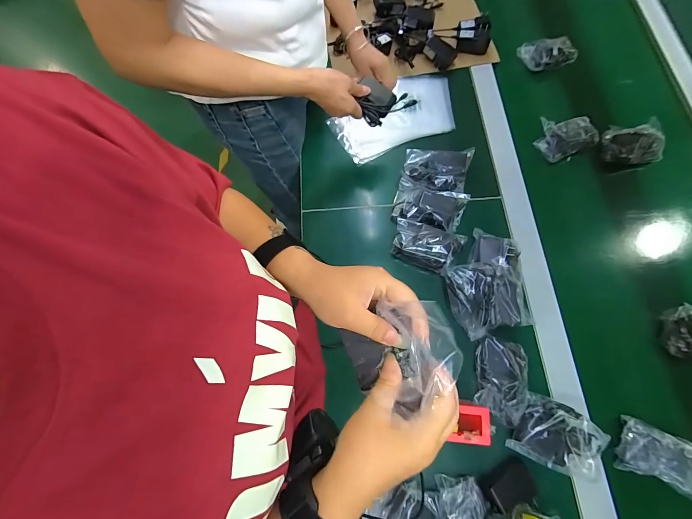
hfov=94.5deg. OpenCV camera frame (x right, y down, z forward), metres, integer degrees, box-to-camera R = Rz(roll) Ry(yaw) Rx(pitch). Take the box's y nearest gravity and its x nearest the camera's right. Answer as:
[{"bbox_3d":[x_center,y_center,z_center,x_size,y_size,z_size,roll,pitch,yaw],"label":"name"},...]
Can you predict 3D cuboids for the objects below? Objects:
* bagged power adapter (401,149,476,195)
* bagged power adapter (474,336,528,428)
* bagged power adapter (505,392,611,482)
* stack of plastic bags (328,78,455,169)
[{"bbox_3d":[0.181,-0.181,0.648,0.126,0.032,0.101,14,70,4],"label":"bagged power adapter"},{"bbox_3d":[0.251,0.193,0.512,0.076,0.049,0.127,11,70,3],"label":"bagged power adapter"},{"bbox_3d":[0.326,0.272,0.489,0.124,0.035,0.092,26,71,8],"label":"bagged power adapter"},{"bbox_3d":[0.109,-0.328,0.724,0.278,0.022,0.170,-20,72,-3],"label":"stack of plastic bags"}]

